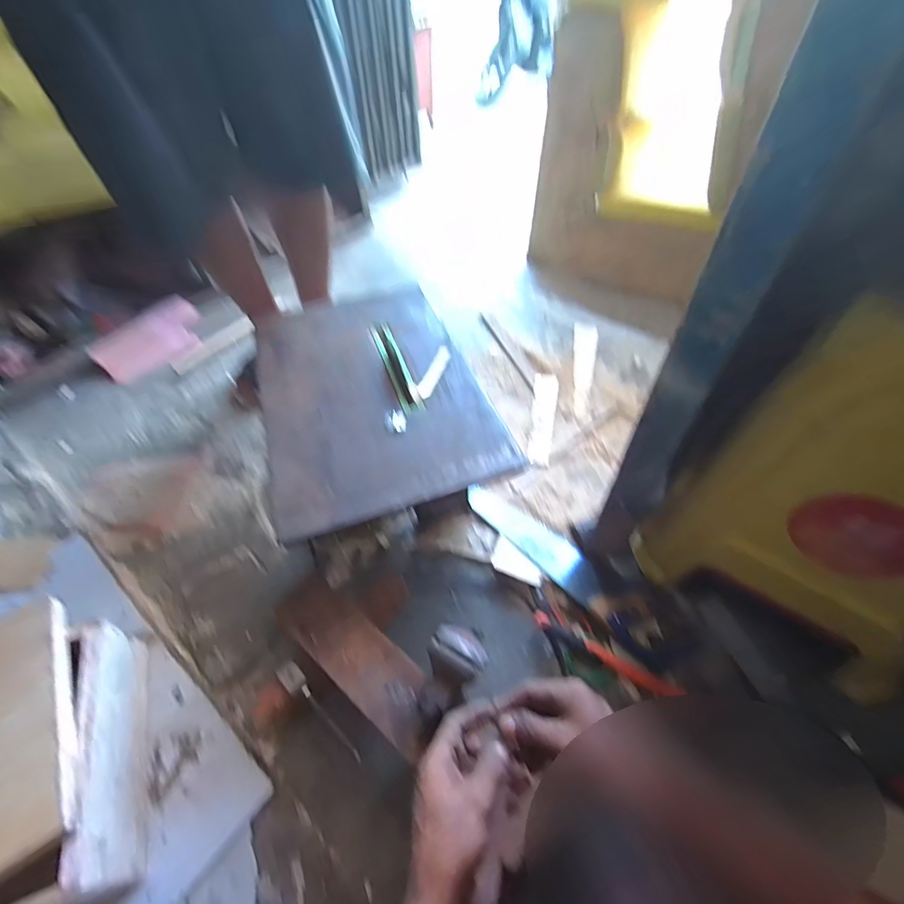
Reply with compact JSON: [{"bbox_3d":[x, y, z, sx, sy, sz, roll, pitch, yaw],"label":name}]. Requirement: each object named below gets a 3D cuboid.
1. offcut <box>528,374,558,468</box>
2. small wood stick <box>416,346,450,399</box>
[{"bbox_3d":[0.197,-0.078,0.941,0.049,0.016,0.261,9,52,8],"label":"offcut"},{"bbox_3d":[-0.028,-0.130,0.695,0.022,0.010,0.114,16,53,13],"label":"small wood stick"}]

